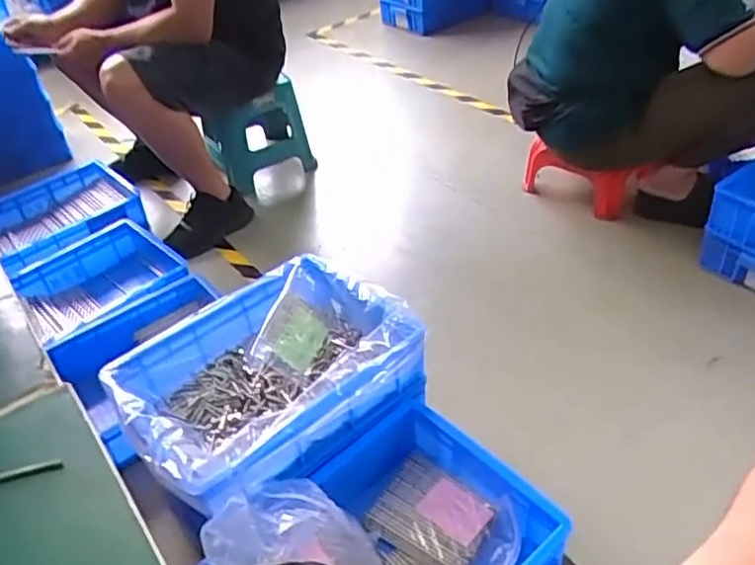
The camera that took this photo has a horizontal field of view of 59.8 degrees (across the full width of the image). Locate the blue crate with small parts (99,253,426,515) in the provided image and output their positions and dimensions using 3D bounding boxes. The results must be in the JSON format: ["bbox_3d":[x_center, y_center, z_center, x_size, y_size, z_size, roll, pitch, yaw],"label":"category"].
[{"bbox_3d":[-0.171,0.151,1.029,0.418,0.136,0.306,-31,45,-26],"label":"blue crate with small parts"}]

